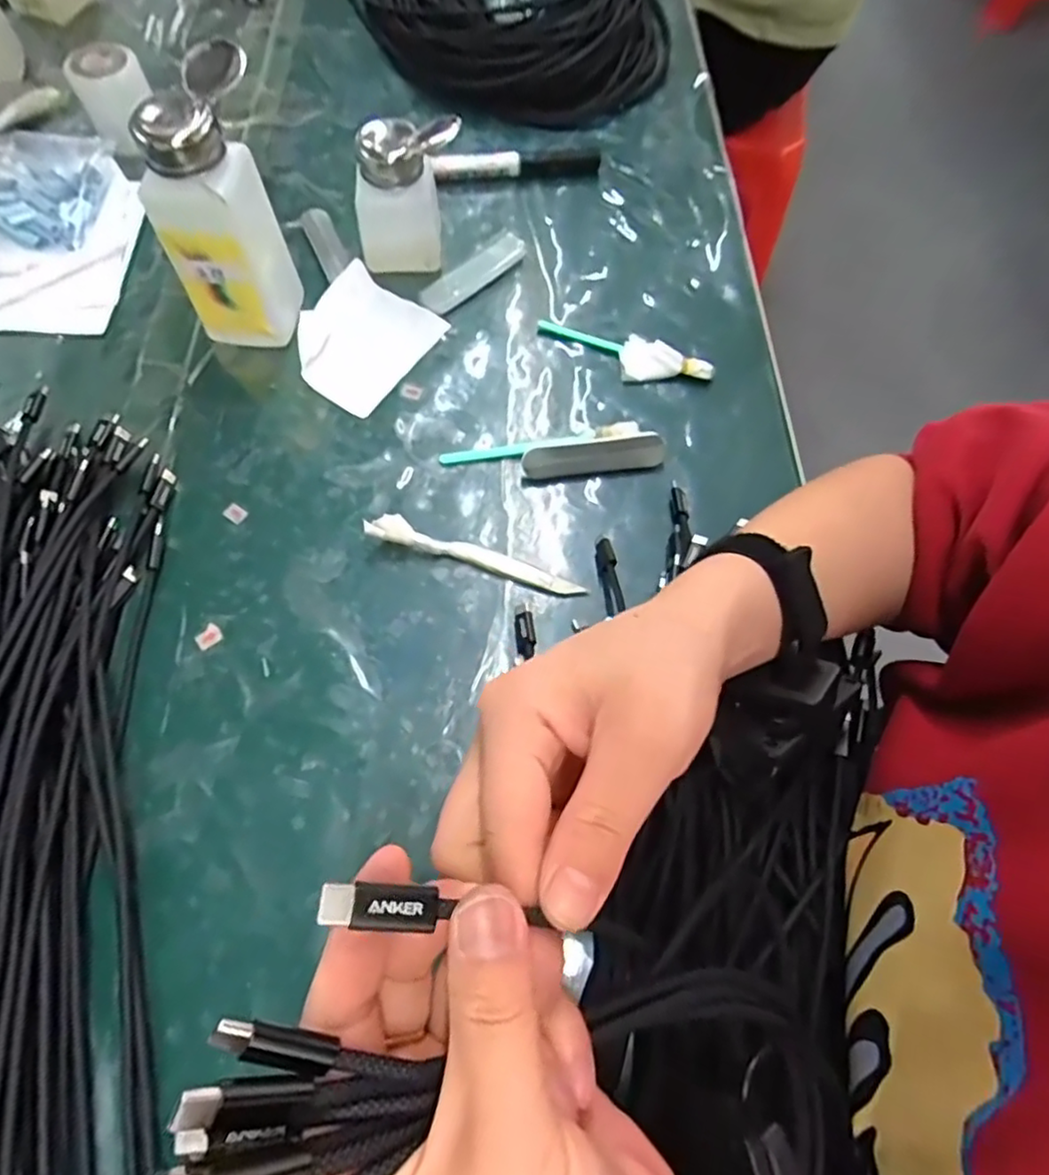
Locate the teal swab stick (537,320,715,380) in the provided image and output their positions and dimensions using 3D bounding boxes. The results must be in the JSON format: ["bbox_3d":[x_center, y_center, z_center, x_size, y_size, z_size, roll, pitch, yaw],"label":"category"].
[{"bbox_3d":[0.064,-0.153,0.407,0.115,0.012,0.025,22,68,8],"label":"teal swab stick"}]

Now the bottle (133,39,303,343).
[{"bbox_3d":[-0.169,-0.205,0.361,0.048,0.126,0.062,11,66,3],"label":"bottle"}]

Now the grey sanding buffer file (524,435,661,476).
[{"bbox_3d":[0.041,-0.078,0.376,0.083,0.011,0.020,-10,111,-7],"label":"grey sanding buffer file"}]

